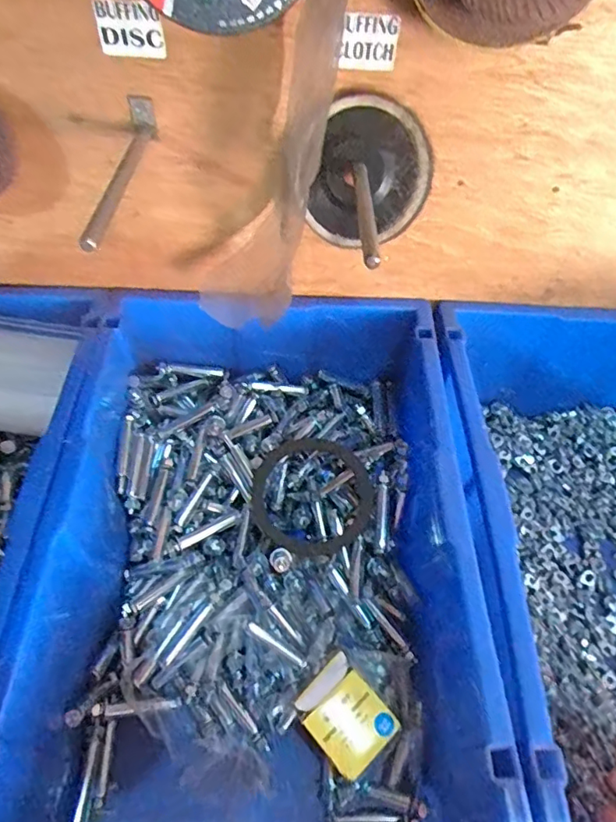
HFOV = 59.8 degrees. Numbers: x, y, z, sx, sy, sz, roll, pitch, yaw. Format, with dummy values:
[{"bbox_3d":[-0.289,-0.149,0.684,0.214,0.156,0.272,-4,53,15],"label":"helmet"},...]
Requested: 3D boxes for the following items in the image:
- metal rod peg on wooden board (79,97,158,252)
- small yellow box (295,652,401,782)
[{"bbox_3d":[-0.114,-0.149,0.328,0.016,0.026,0.140,3,53,-1],"label":"metal rod peg on wooden board"},{"bbox_3d":[0.027,0.228,0.398,0.053,0.027,0.065,-35,62,-26],"label":"small yellow box"}]

